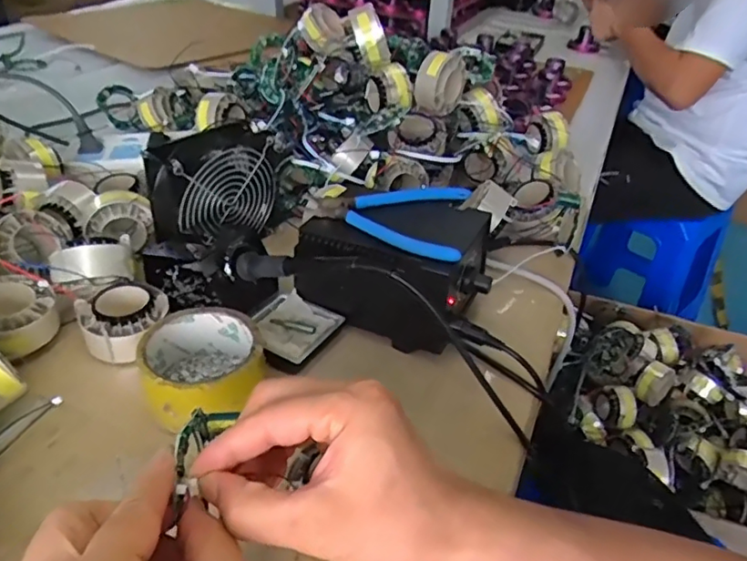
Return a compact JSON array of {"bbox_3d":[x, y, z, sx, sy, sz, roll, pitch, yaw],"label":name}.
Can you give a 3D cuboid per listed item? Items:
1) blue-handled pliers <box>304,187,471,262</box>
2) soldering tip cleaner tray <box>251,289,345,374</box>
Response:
[{"bbox_3d":[0.013,-0.062,0.490,0.144,0.014,0.103,14,38,14],"label":"blue-handled pliers"},{"bbox_3d":[-0.072,0.040,0.475,0.069,0.016,0.073,19,39,20],"label":"soldering tip cleaner tray"}]

